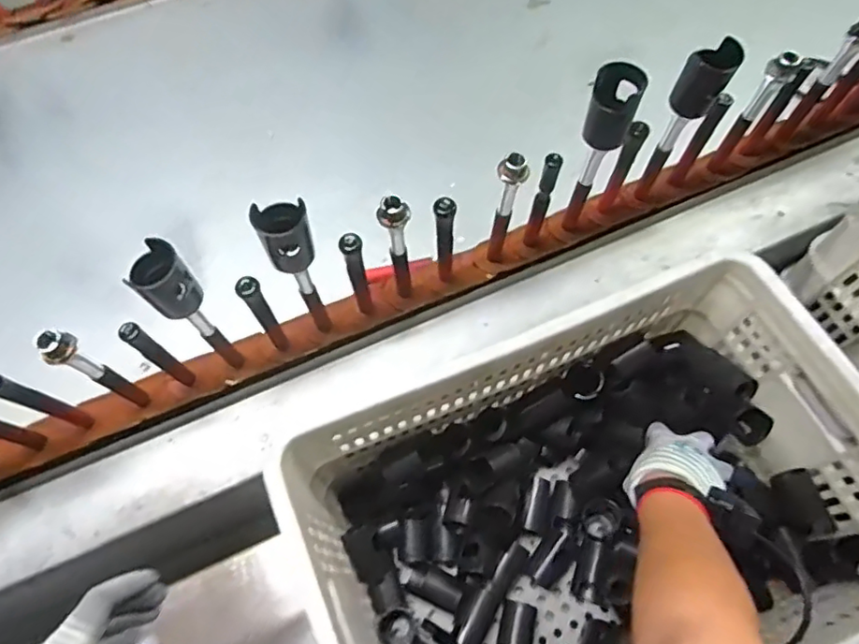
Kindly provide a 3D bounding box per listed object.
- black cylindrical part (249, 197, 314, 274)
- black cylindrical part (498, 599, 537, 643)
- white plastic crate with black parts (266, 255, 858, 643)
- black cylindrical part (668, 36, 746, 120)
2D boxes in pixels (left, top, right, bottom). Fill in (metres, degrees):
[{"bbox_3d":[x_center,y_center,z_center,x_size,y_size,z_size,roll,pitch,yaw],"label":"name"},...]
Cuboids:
[{"bbox_3d":[-0.116,-0.071,0.477,0.040,0.053,0.036,-22,68,-8],"label":"black cylindrical part"},{"bbox_3d":[0.103,0.365,0.684,0.040,0.032,0.066,15,68,8],"label":"black cylindrical part"},{"bbox_3d":[0.163,0.205,0.618,0.524,0.279,0.340,-23,68,-8],"label":"white plastic crate with black parts"},{"bbox_3d":[0.255,-0.225,0.539,0.041,0.067,0.035,33,71,14],"label":"black cylindrical part"}]

